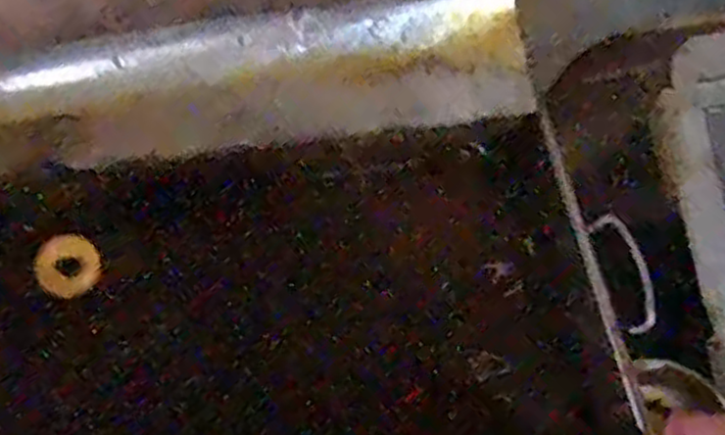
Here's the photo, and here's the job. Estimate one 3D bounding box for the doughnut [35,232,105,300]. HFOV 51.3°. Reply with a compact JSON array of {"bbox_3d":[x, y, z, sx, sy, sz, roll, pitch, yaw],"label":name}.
[{"bbox_3d":[-0.342,0.055,0.873,0.076,0.021,0.069,28,67,15],"label":"doughnut"}]

